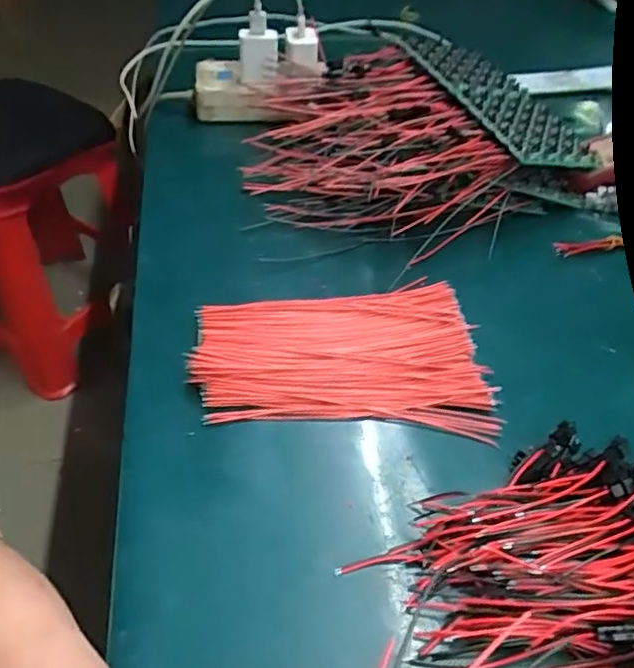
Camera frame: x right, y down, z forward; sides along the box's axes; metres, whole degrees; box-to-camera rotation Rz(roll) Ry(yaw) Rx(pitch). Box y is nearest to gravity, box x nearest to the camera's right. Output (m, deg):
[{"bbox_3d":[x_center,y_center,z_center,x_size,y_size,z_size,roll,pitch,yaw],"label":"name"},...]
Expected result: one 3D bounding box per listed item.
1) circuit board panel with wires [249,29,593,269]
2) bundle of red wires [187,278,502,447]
[{"bbox_3d":[0.084,-0.179,0.565,0.289,0.068,0.230,-25,51,-26],"label":"circuit board panel with wires"},{"bbox_3d":[0.016,0.008,0.407,0.184,0.016,0.120,3,45,0],"label":"bundle of red wires"}]

